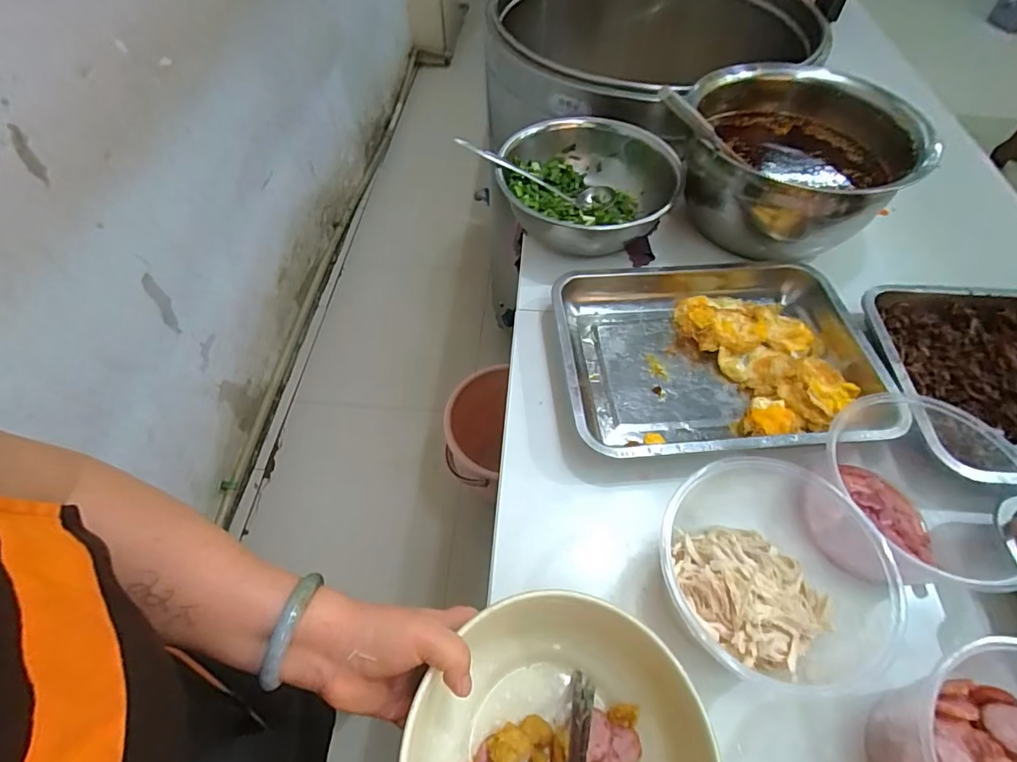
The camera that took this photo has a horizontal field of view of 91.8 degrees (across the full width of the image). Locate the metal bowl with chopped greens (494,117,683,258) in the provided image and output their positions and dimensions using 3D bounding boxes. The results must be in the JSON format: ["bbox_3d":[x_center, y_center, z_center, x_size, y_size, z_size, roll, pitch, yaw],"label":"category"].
[{"bbox_3d":[0.111,-0.281,0.718,0.234,0.088,0.235,0,56,0],"label":"metal bowl with chopped greens"}]

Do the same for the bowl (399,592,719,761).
[{"bbox_3d":[0.032,0.258,0.342,0.192,0.089,0.185,0,56,0],"label":"bowl"}]

